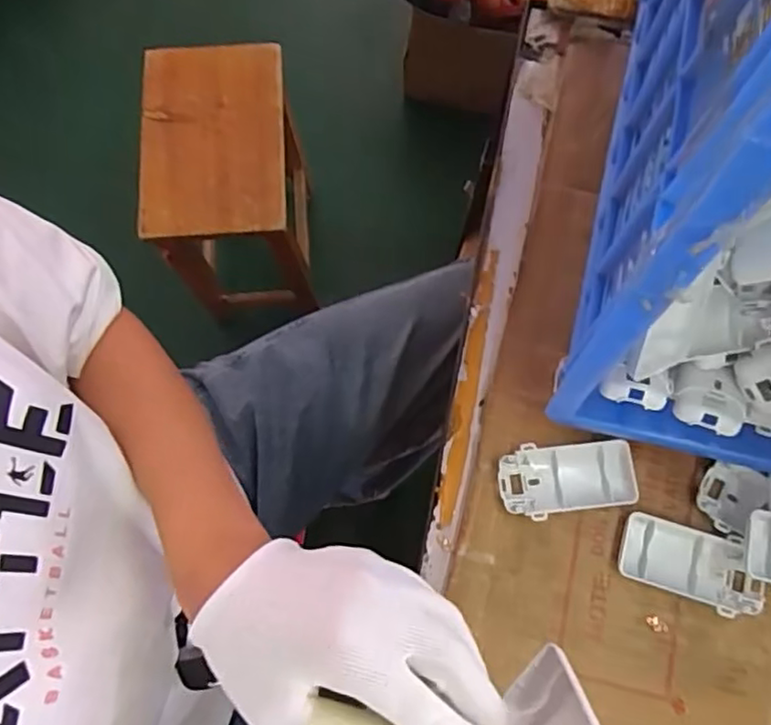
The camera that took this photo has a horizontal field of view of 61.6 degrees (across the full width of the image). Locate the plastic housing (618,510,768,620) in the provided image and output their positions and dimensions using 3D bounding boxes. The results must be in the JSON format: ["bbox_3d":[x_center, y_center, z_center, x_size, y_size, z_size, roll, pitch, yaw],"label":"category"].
[{"bbox_3d":[0.213,0.141,0.452,0.096,0.017,0.050,14,73,5],"label":"plastic housing"}]

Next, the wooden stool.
[{"bbox_3d":[-0.239,-0.260,1.082,0.236,0.316,0.369,-5,72,-1],"label":"wooden stool"}]

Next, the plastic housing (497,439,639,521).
[{"bbox_3d":[0.132,0.085,0.470,0.096,0.016,0.049,-2,72,0],"label":"plastic housing"}]

